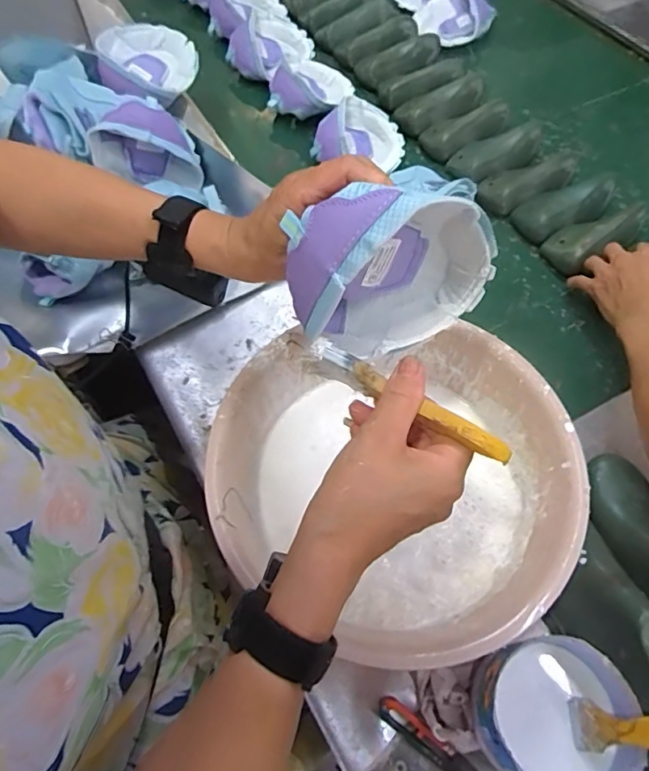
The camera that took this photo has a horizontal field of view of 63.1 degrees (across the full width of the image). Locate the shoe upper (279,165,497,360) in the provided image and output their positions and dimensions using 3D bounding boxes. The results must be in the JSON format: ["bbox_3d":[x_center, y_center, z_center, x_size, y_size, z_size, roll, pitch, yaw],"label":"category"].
[{"bbox_3d":[0.049,-0.085,0.366,0.143,0.129,0.057,-20,64,-11],"label":"shoe upper"}]

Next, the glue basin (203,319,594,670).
[{"bbox_3d":[0.060,0.091,0.473,0.300,0.094,0.275,0,62,0],"label":"glue basin"}]

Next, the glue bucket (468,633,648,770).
[{"bbox_3d":[0.172,0.251,0.405,0.102,0.078,0.099,0,62,0],"label":"glue bucket"}]

